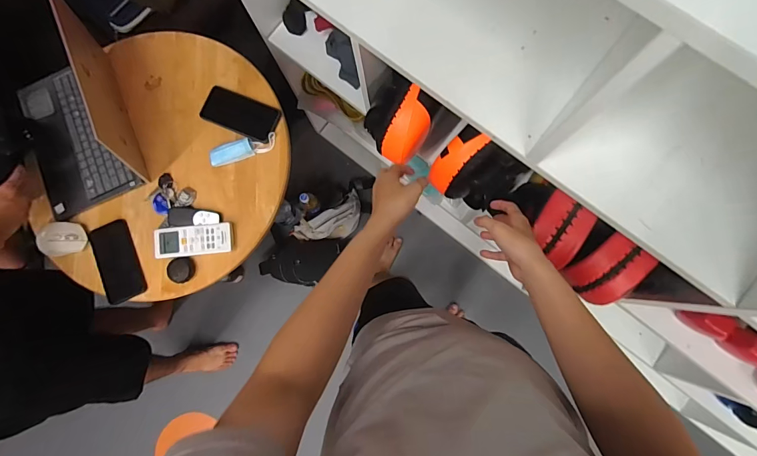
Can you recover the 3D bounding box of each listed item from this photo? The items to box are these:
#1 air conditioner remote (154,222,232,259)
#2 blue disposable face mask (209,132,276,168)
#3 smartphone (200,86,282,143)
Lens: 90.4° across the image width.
[{"bbox_3d":[-0.379,0.025,0.767,0.155,0.028,0.061,-6,82,3],"label":"air conditioner remote"},{"bbox_3d":[-0.284,-0.165,0.788,0.139,0.024,0.037,-18,82,1],"label":"blue disposable face mask"},{"bbox_3d":[-0.297,-0.243,0.802,0.170,0.011,0.081,24,80,9],"label":"smartphone"}]

